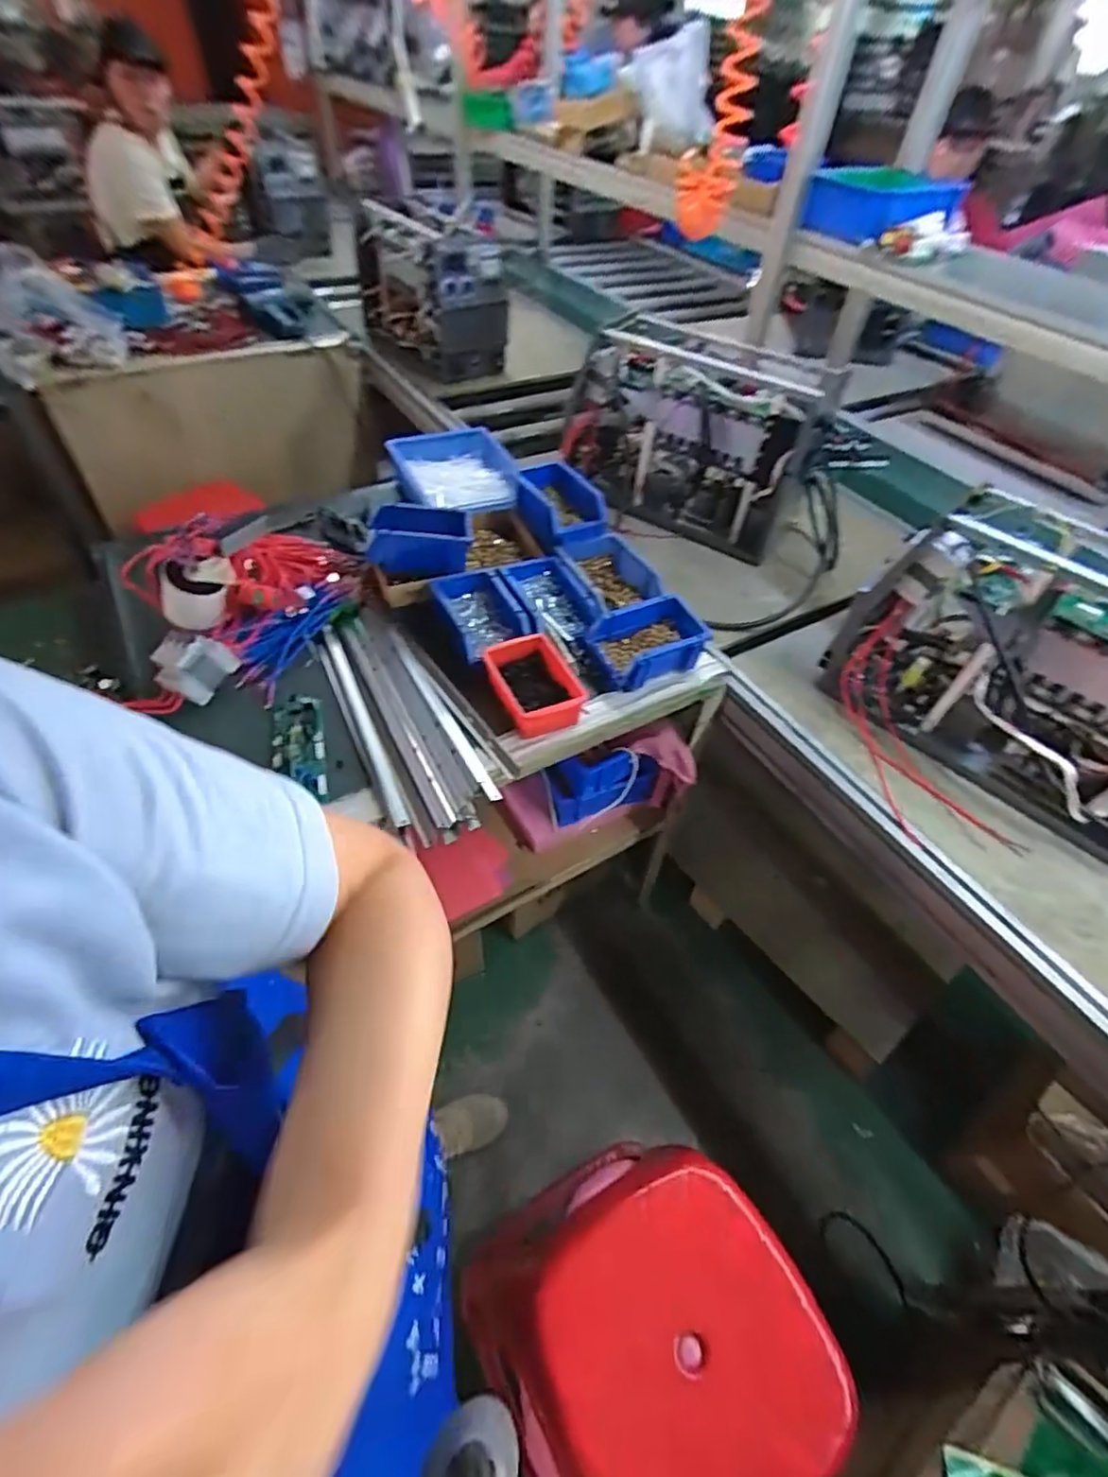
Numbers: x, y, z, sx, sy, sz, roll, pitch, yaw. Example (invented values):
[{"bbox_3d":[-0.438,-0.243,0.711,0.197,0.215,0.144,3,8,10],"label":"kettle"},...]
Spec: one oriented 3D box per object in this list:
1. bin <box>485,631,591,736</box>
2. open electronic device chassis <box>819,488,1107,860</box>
[{"bbox_3d":[-0.032,-0.070,0.872,0.107,0.066,0.155,-16,53,-17],"label":"bin"},{"bbox_3d":[0.623,-0.075,0.814,0.221,0.286,0.467,-26,57,-24],"label":"open electronic device chassis"}]

